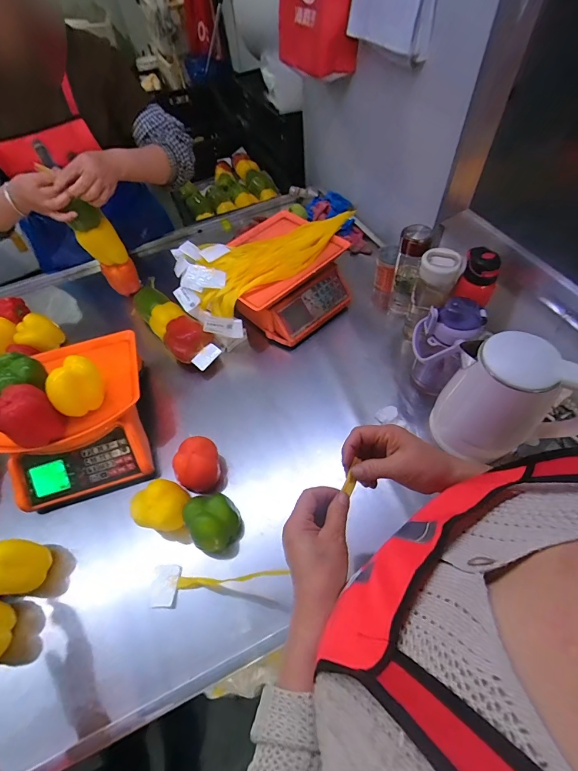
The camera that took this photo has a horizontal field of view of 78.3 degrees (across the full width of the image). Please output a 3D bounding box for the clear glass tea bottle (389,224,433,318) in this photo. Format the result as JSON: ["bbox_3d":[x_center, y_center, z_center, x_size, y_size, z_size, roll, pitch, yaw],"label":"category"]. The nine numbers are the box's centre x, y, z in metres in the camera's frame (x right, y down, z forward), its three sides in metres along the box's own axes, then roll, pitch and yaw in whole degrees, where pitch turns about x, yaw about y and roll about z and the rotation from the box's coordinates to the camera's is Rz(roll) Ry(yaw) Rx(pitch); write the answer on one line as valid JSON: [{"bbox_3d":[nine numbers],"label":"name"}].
[{"bbox_3d":[0.262,-0.246,0.786,0.061,0.201,0.056,10,57,11],"label":"clear glass tea bottle"}]

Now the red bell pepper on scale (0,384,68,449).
[{"bbox_3d":[-0.418,0.050,0.569,0.072,0.082,0.080,24,61,19],"label":"red bell pepper on scale"}]

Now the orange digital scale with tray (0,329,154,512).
[{"bbox_3d":[-0.406,0.061,0.681,0.273,0.113,0.279,-15,56,-6],"label":"orange digital scale with tray"}]

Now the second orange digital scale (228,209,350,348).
[{"bbox_3d":[-0.017,-0.264,0.860,0.291,0.112,0.298,-36,60,-18],"label":"second orange digital scale"}]

